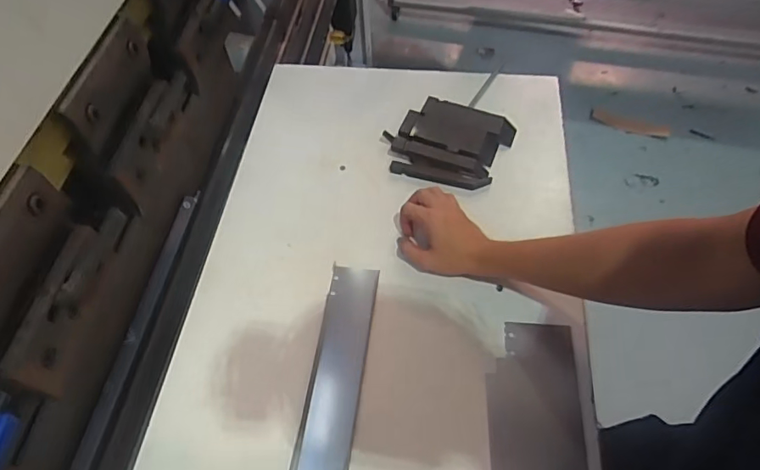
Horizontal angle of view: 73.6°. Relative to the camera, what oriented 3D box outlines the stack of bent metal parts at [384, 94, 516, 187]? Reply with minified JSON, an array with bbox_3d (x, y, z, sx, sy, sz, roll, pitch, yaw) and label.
[{"bbox_3d":[0.105,-0.145,0.792,0.184,0.033,0.150,16,58,13],"label":"stack of bent metal parts"}]

